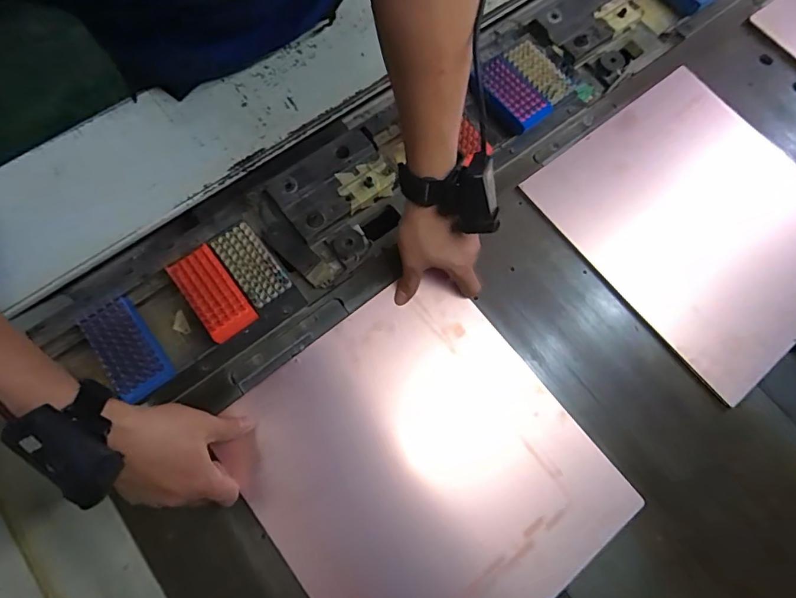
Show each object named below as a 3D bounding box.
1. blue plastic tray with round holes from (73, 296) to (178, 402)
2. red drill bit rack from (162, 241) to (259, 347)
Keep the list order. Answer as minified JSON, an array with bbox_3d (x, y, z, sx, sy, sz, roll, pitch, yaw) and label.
[{"bbox_3d":[-0.301,0.055,0.503,0.055,0.026,0.109,-36,78,-11],"label":"blue plastic tray with round holes"},{"bbox_3d":[-0.216,-0.007,0.526,0.053,0.023,0.108,-36,78,-11],"label":"red drill bit rack"}]

